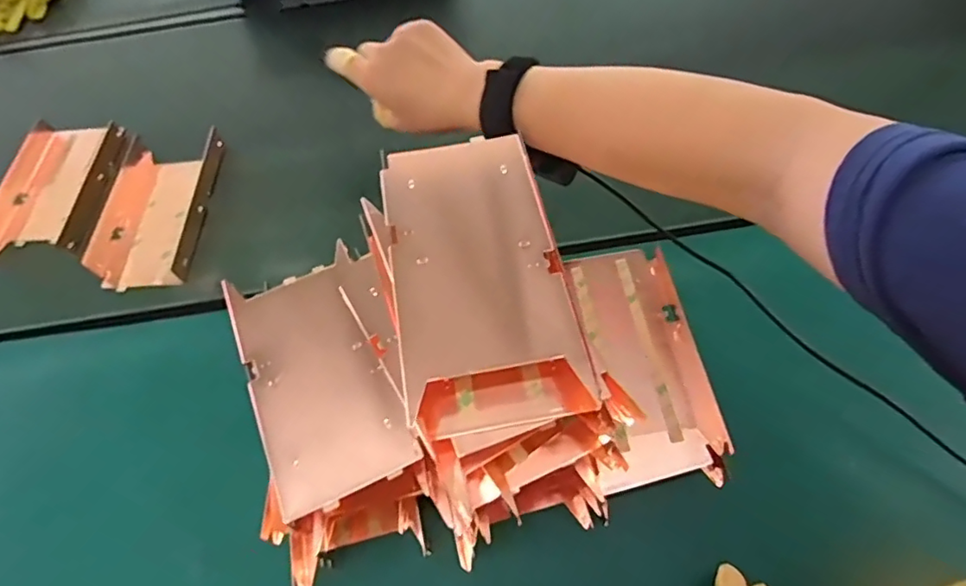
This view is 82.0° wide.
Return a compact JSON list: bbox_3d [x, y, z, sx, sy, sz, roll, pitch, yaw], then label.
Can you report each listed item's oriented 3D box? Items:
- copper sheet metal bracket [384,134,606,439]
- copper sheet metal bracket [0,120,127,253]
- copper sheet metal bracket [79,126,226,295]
[{"bbox_3d":[-0.002,-0.011,0.287,0.081,0.027,0.163,-10,60,-1],"label":"copper sheet metal bracket"},{"bbox_3d":[-0.434,-0.107,0.560,0.113,0.018,0.157,-3,60,3],"label":"copper sheet metal bracket"},{"bbox_3d":[-0.317,-0.079,0.534,0.104,0.026,0.161,-1,60,4],"label":"copper sheet metal bracket"}]

